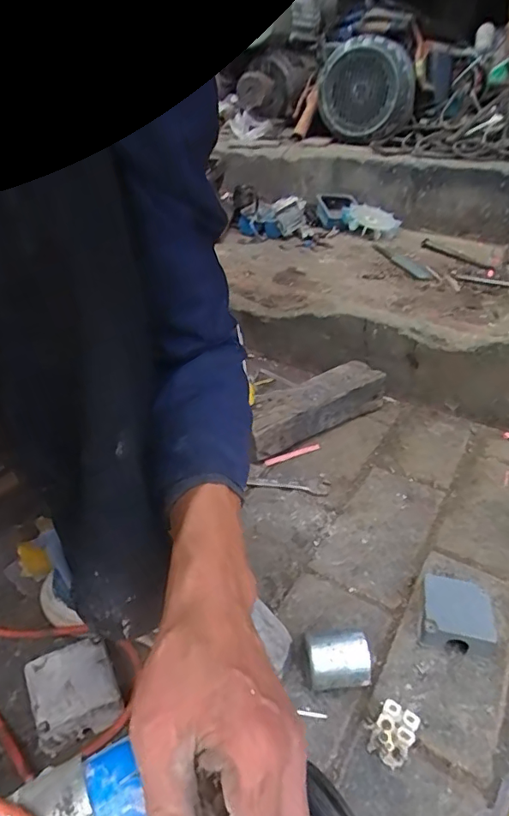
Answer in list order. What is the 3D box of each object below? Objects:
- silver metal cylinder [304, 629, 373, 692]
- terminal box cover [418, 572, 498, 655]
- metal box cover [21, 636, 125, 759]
[{"bbox_3d":[0.079,0.250,0.506,0.059,0.052,0.048,-1,32,-8],"label":"silver metal cylinder"},{"bbox_3d":[0.218,0.222,0.555,0.075,0.043,0.077,12,33,13],"label":"terminal box cover"},{"bbox_3d":[-0.166,0.264,0.475,0.072,0.039,0.083,-14,36,-26],"label":"metal box cover"}]

